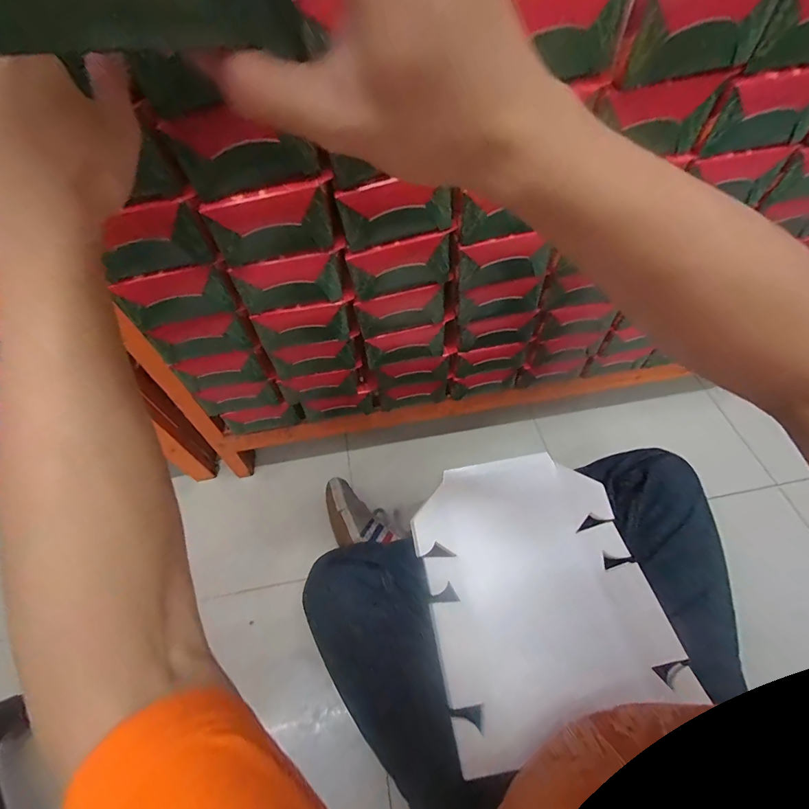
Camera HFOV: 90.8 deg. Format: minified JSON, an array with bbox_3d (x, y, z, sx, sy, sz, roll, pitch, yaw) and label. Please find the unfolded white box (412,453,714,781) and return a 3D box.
[{"bbox_3d":[0.165,0.229,0.526,0.269,0.043,0.323,-10,57,-6],"label":"unfolded white box"}]

